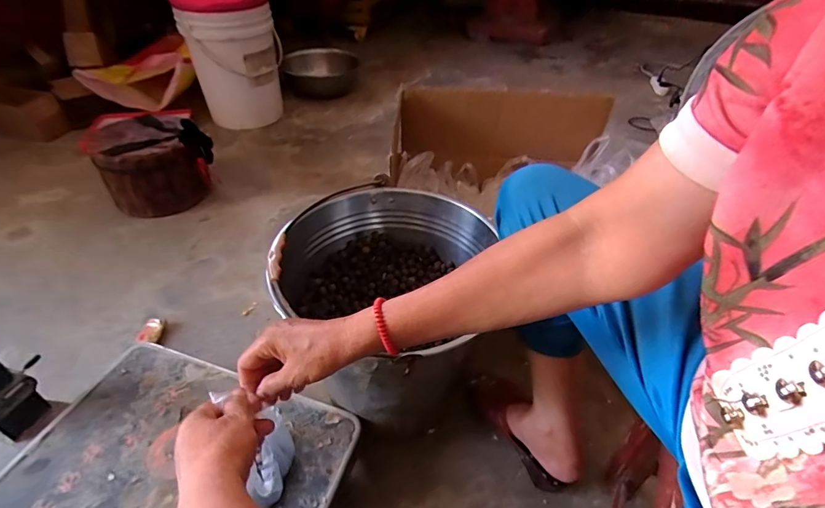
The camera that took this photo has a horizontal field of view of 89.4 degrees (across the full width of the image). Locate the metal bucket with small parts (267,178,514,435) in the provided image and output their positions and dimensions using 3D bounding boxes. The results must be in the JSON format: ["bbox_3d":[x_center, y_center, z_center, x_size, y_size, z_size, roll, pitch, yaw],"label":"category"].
[{"bbox_3d":[-0.051,0.103,0.684,0.308,0.317,0.288,2,41,-2],"label":"metal bucket with small parts"}]

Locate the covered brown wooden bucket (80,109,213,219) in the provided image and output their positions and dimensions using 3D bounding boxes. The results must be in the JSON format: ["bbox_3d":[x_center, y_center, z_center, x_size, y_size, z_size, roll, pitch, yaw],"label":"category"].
[{"bbox_3d":[-0.710,-0.253,1.163,0.260,0.200,0.270,2,41,-2],"label":"covered brown wooden bucket"}]

